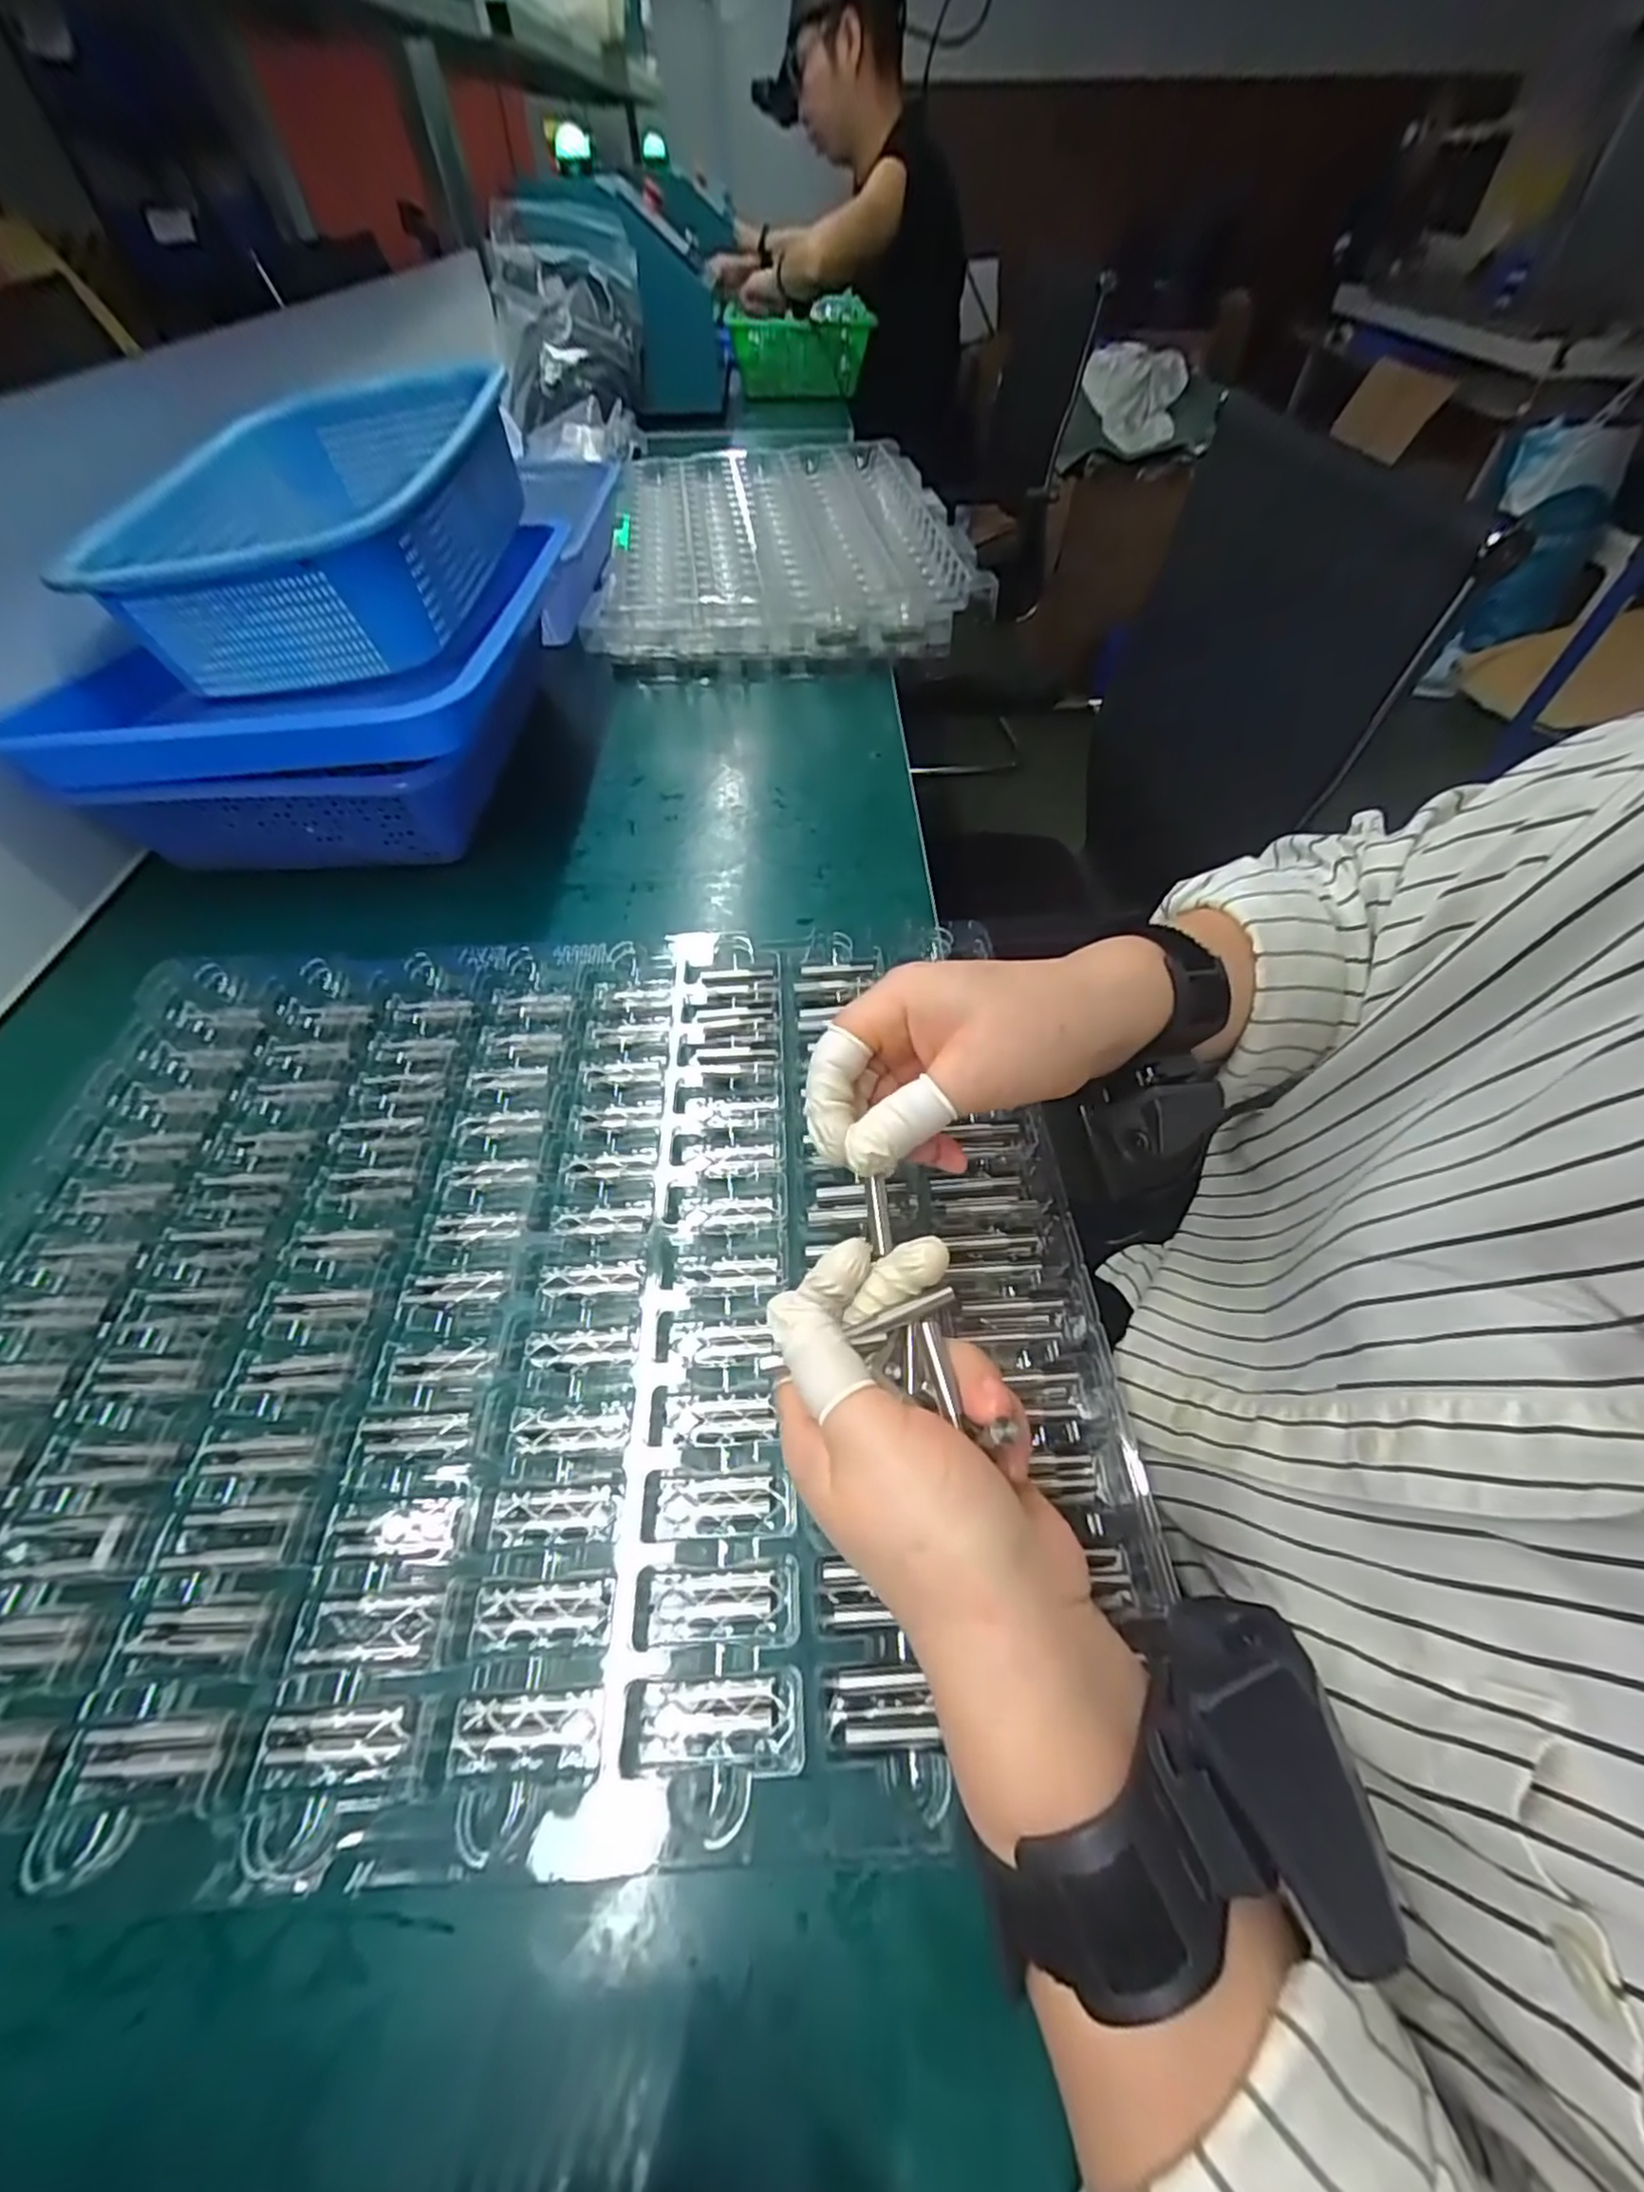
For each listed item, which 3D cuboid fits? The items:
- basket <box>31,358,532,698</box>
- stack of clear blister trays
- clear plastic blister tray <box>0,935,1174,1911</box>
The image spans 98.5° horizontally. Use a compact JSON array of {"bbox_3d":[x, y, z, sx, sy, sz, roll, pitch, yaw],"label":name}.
[{"bbox_3d":[-0.347,-0.423,0.519,0.213,0.109,0.318,0,52,-4],"label":"basket"},{"bbox_3d":[-0.046,-0.604,0.794,0.387,0.088,0.492,-2,53,-6],"label":"stack of clear blister trays"},{"bbox_3d":[-0.135,0.072,0.317,0.484,0.026,0.377,-2,53,-2],"label":"clear plastic blister tray"}]

